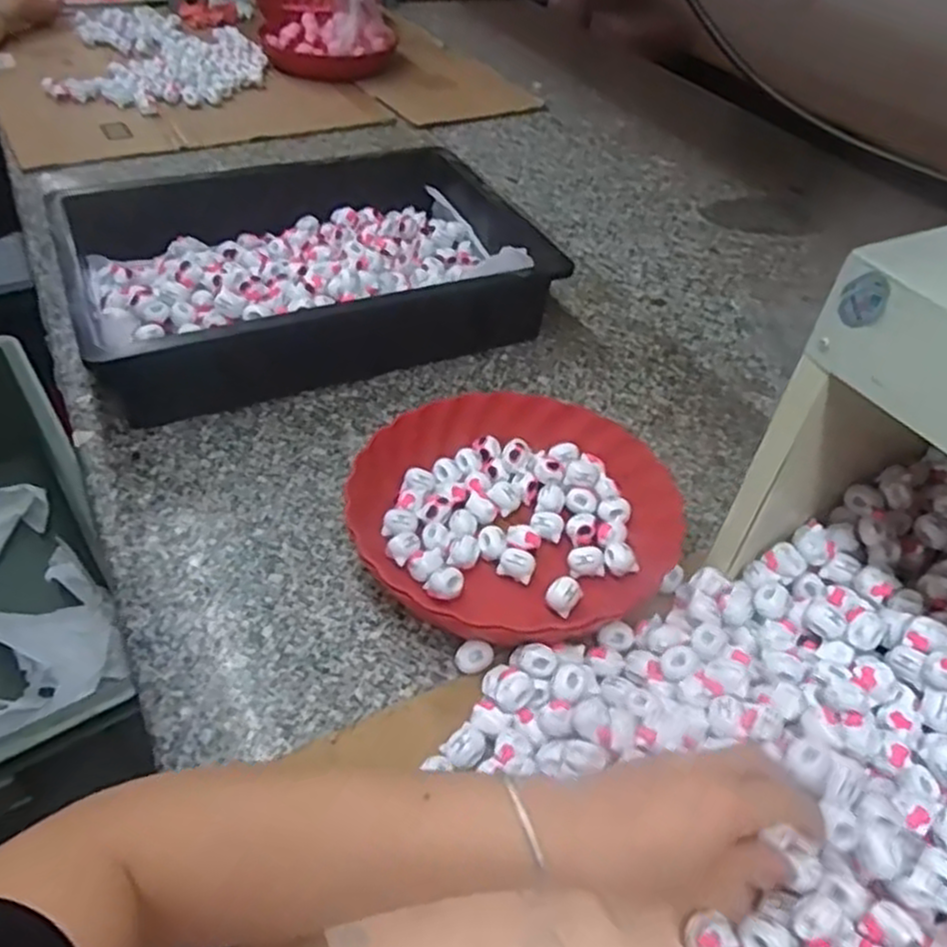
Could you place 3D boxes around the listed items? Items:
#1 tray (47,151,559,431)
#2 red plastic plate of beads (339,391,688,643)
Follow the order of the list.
[{"bbox_3d":[-0.168,-0.223,0.799,0.451,0.092,0.305,-18,48,-21],"label":"tray"},{"bbox_3d":[0.031,0.029,0.594,0.237,0.048,0.232,2,44,-2],"label":"red plastic plate of beads"}]

